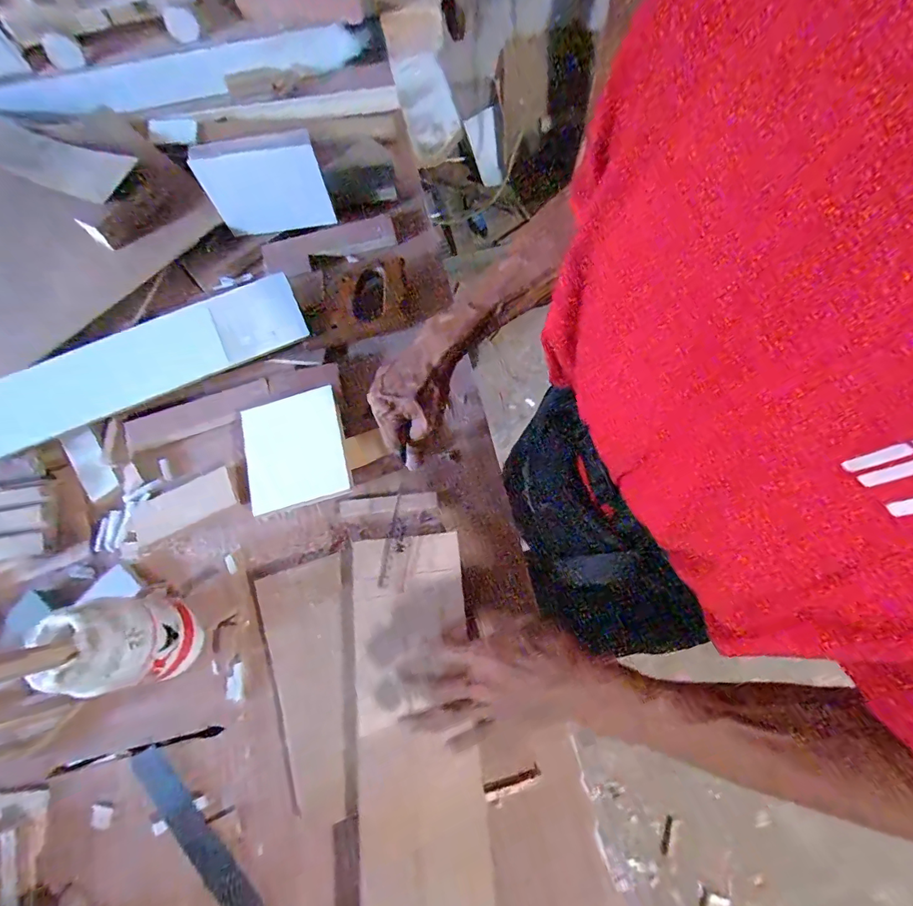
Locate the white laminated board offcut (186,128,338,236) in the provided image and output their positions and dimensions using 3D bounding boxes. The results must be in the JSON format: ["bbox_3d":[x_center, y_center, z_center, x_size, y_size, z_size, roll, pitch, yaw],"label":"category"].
[{"bbox_3d":[-0.248,-0.349,0.573,0.144,0.120,0.029,-9,71,-1],"label":"white laminated board offcut"}]

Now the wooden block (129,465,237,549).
[{"bbox_3d":[-0.317,0.061,0.508,0.117,0.010,0.052,-25,72,-7],"label":"wooden block"}]

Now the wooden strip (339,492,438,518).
[{"bbox_3d":[-0.078,0.058,0.494,0.111,0.009,0.022,-4,71,0],"label":"wooden strip"}]

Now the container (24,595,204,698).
[{"bbox_3d":[-0.300,0.174,0.404,0.068,0.135,0.080,2,71,2],"label":"container"}]

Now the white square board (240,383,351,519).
[{"bbox_3d":[-0.185,-0.004,0.501,0.109,0.008,0.129,-15,73,-2],"label":"white square board"}]

